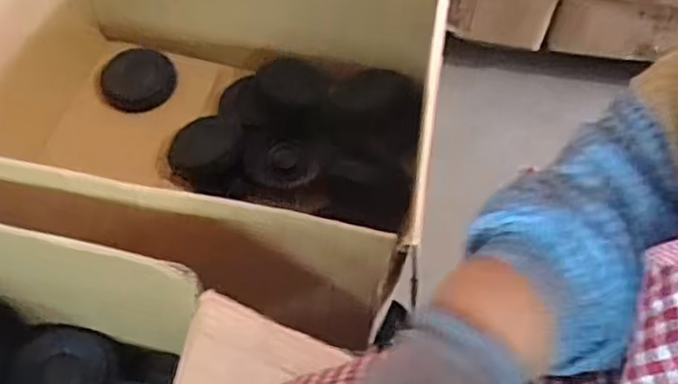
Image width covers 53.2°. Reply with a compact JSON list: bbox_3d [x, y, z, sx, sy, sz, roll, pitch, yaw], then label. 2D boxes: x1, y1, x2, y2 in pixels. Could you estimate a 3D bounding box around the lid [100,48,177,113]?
[{"bbox_3d":[-0.328,-0.185,1.118,0.115,0.022,0.107,-2,93,-36],"label":"lid"}]

